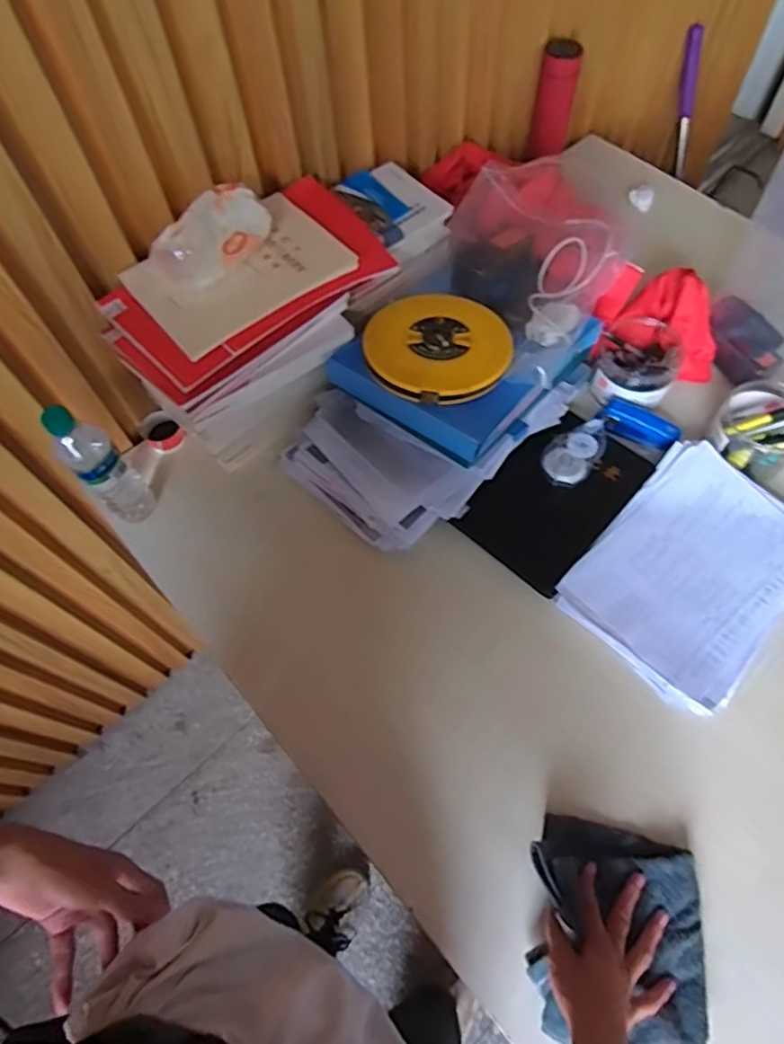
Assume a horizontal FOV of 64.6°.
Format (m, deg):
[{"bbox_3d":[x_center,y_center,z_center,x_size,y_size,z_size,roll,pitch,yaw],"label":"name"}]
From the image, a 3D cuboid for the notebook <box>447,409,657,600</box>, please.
[{"bbox_3d":[0.221,-0.036,0.846,0.161,0.012,0.238,39,78,14],"label":"notebook"}]

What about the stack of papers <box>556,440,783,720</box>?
[{"bbox_3d":[0.392,0.058,0.800,0.230,0.022,0.318,40,71,21],"label":"stack of papers"}]

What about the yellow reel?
[{"bbox_3d":[0.058,-0.226,0.787,0.175,0.022,0.178,-1,63,3],"label":"yellow reel"}]

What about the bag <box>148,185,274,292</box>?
[{"bbox_3d":[-0.207,-0.330,0.713,0.139,0.066,0.051,-39,67,-16],"label":"bag"}]

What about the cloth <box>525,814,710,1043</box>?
[{"bbox_3d":[0.226,0.409,0.611,0.170,0.062,0.200,4,63,5],"label":"cloth"}]

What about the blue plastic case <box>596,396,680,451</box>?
[{"bbox_3d":[0.366,-0.146,0.919,0.112,0.025,0.043,30,68,17],"label":"blue plastic case"}]

